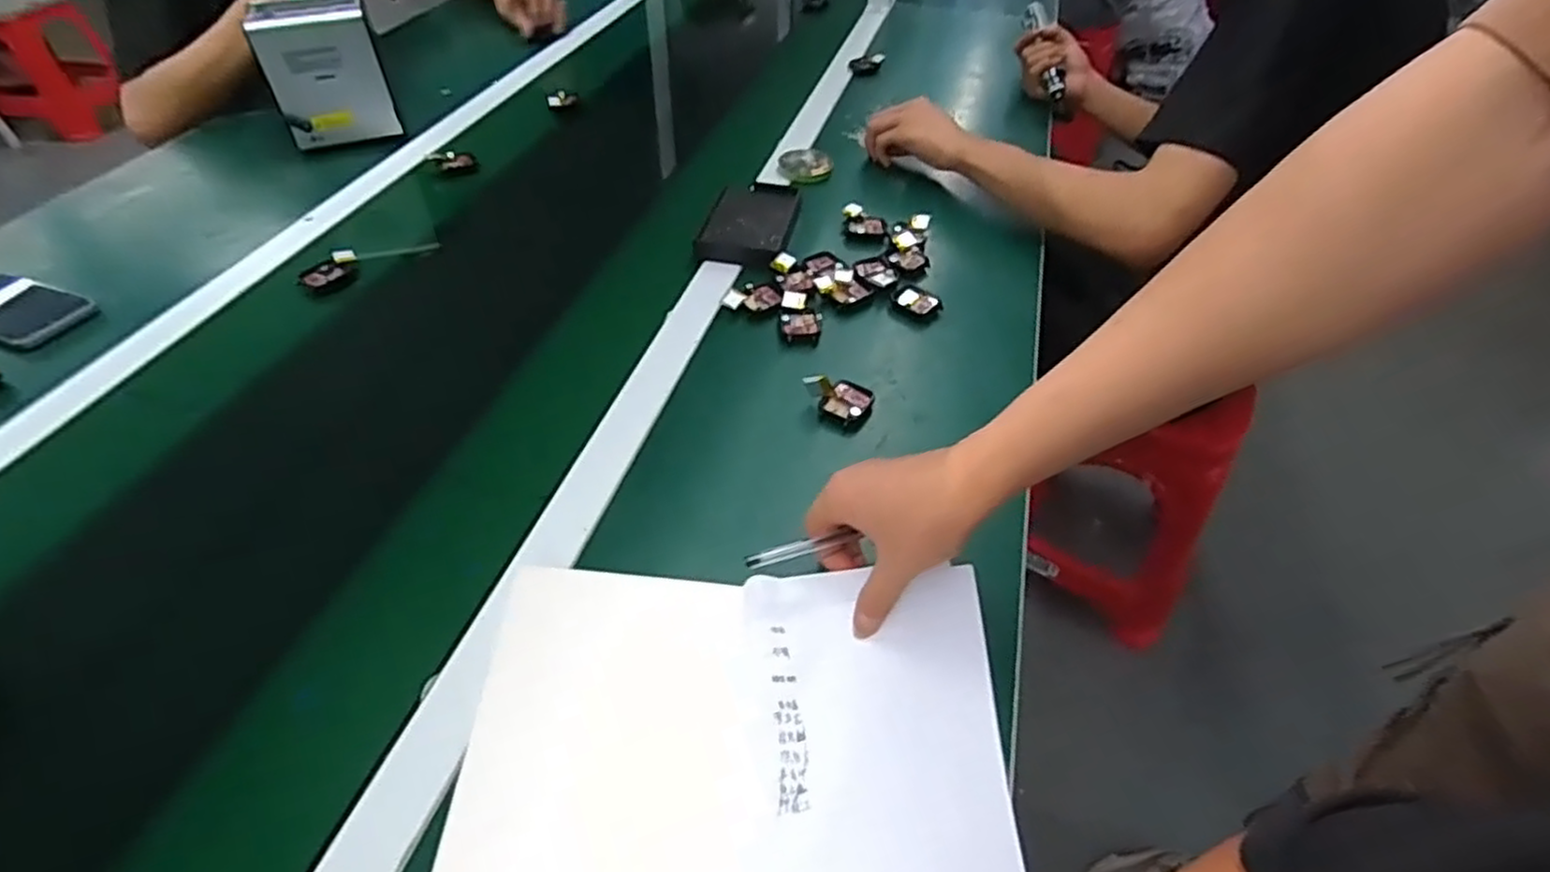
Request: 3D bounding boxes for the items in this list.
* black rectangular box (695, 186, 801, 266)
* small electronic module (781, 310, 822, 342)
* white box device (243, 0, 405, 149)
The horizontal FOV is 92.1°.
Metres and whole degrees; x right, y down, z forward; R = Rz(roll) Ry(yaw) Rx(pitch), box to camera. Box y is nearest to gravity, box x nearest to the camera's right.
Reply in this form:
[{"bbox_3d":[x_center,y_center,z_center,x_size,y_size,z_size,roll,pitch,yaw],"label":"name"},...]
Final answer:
[{"bbox_3d":[-0.025,-0.234,0.812,0.088,0.021,0.150,8,46,7],"label":"black rectangular box"},{"bbox_3d":[0.025,-0.102,0.695,0.037,0.009,0.037,-2,45,-4],"label":"small electronic module"},{"bbox_3d":[-0.538,-0.439,0.906,0.135,0.145,0.082,-22,50,-21],"label":"white box device"}]

